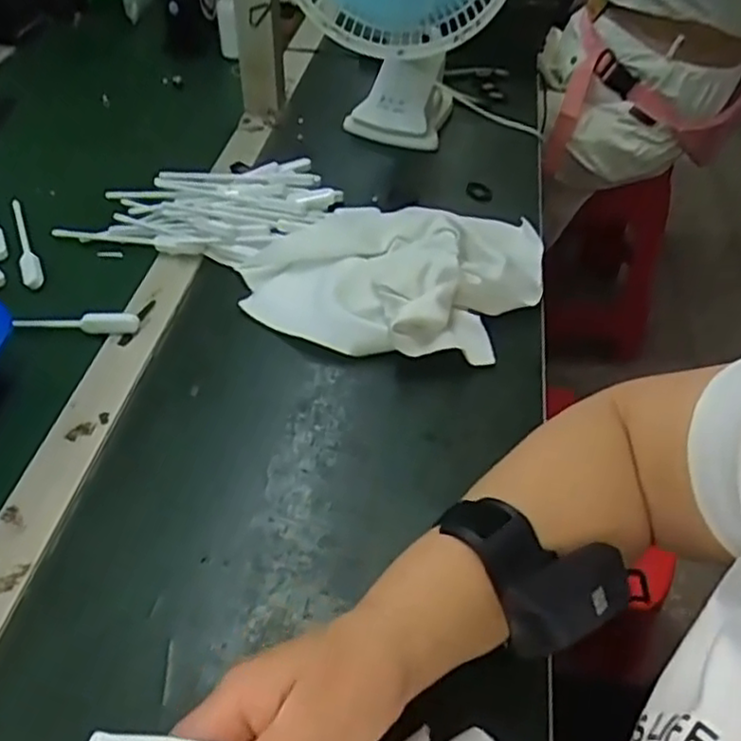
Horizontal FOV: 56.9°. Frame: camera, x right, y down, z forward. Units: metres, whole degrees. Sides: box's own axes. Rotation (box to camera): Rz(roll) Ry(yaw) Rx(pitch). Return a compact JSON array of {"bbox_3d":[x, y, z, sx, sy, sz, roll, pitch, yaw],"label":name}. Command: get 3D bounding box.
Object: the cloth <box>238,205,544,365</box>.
[{"bbox_3d":[0.020,-0.089,0.576,0.245,0.043,0.204,10,46,8],"label":"cloth"}]

